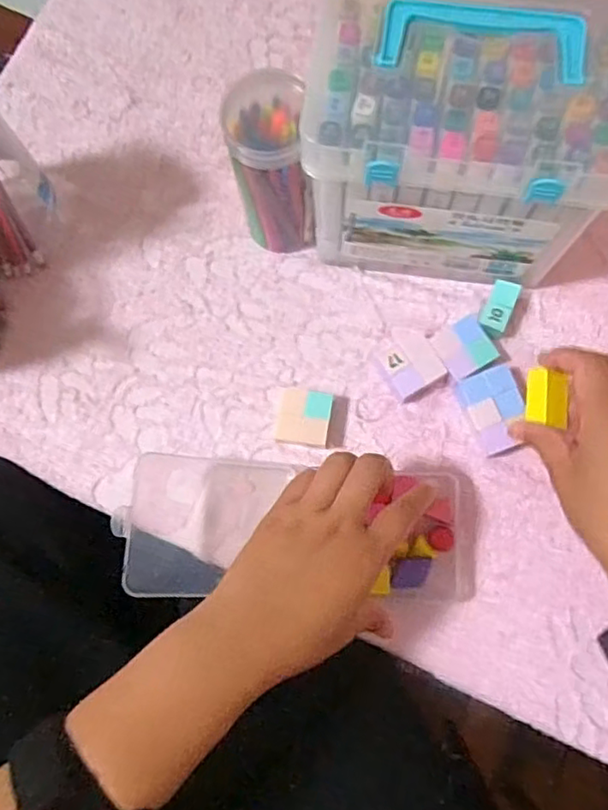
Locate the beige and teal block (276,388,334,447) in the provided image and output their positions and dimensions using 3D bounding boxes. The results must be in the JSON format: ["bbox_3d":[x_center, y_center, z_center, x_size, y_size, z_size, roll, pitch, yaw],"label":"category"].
[{"bbox_3d":[0.001,0.010,0.473,0.038,0.017,0.041,9,78,4],"label":"beige and teal block"}]

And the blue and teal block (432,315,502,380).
[{"bbox_3d":[0.126,-0.044,0.484,0.038,0.022,0.040,-32,78,-5],"label":"blue and teal block"}]

